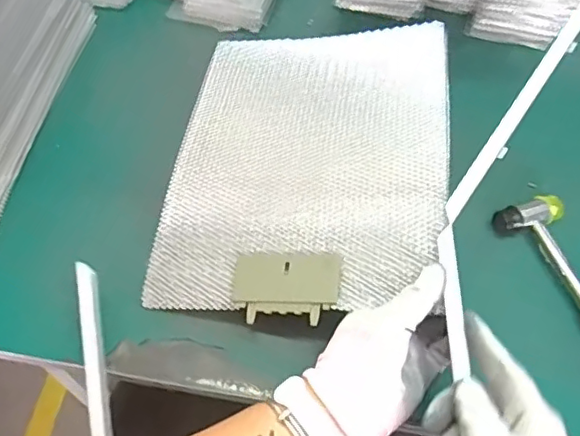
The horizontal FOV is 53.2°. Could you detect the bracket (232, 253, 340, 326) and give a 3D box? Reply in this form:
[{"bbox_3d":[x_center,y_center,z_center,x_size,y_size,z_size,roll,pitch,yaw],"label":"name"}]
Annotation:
[{"bbox_3d":[-0.003,0.055,0.462,0.085,0.006,0.055,0,67,15],"label":"bracket"}]

